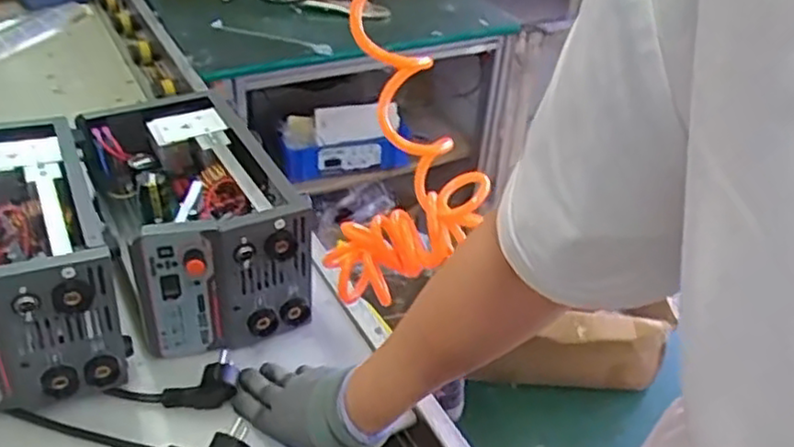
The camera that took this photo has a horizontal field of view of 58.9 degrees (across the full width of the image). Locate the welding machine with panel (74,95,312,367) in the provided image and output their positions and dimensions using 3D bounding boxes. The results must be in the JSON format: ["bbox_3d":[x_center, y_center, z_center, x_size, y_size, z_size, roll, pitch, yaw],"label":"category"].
[{"bbox_3d":[-0.229,-0.012,0.781,0.167,0.155,0.292,-18,42,-26],"label":"welding machine with panel"}]

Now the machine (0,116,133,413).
[{"bbox_3d":[-0.382,0.035,0.700,0.176,0.163,0.282,-15,41,-24],"label":"machine"}]

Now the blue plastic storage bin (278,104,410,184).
[{"bbox_3d":[-0.113,-0.190,1.626,0.318,0.139,0.084,-15,41,-24],"label":"blue plastic storage bin"}]

